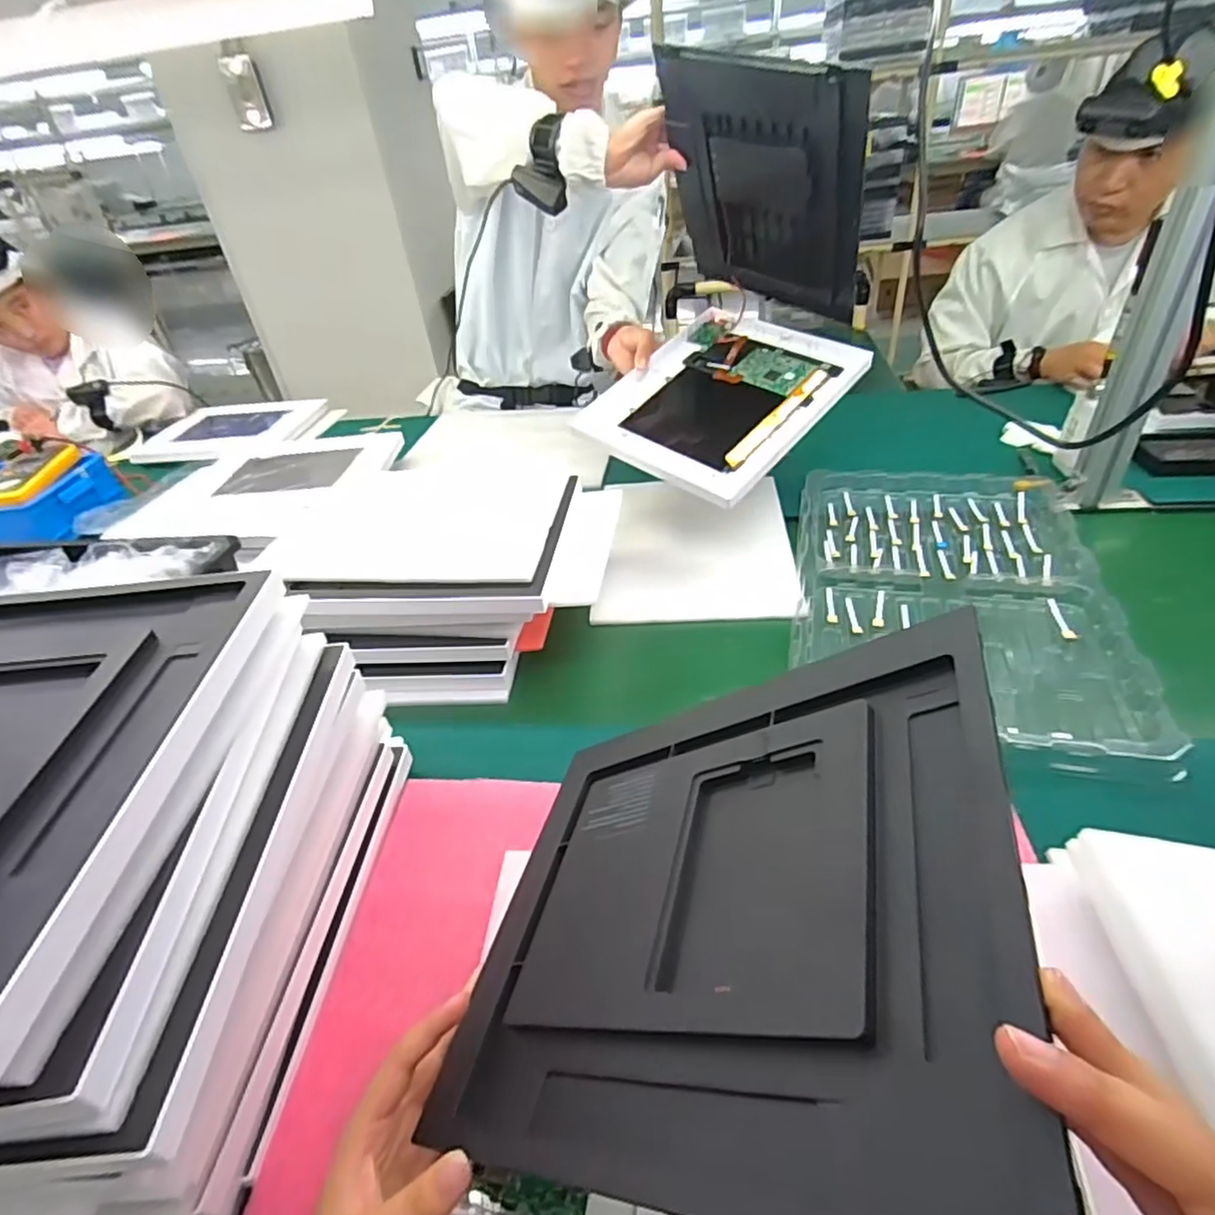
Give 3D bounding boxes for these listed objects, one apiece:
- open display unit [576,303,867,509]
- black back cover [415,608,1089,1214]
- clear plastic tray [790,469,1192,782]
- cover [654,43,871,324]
[{"bbox_3d":[0.148,-0.279,0.838,0.263,0.022,0.324,32,66,30],"label":"open display unit"},{"bbox_3d":[0.045,0.132,0.319,0.285,0.014,0.245,-27,27,38],"label":"black back cover"},{"bbox_3d":[0.377,-0.032,0.734,0.312,0.033,0.514,4,40,15],"label":"clear plastic tray"},{"bbox_3d":[0.184,-0.481,0.763,0.243,0.287,0.013,32,79,27],"label":"cover"}]

